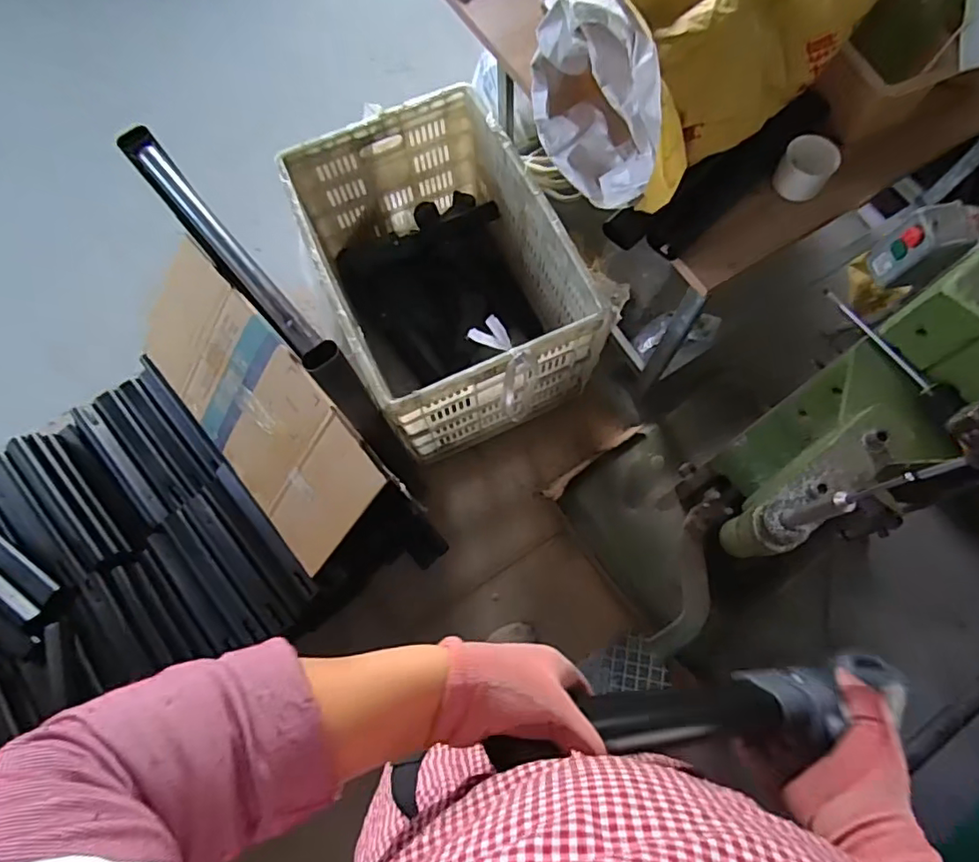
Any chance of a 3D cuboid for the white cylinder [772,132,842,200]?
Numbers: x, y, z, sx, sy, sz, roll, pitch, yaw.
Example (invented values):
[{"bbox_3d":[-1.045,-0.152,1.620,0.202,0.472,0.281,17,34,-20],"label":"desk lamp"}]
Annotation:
[{"bbox_3d":[0.409,-0.340,0.731,0.065,0.053,0.052,35,76,12],"label":"white cylinder"}]

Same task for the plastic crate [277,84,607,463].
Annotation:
[{"bbox_3d":[-0.109,-0.348,1.332,0.469,0.412,0.685,-23,73,-6],"label":"plastic crate"}]

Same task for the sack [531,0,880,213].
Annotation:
[{"bbox_3d":[0.242,-0.451,0.659,0.339,0.186,0.222,-39,75,-10],"label":"sack"}]

